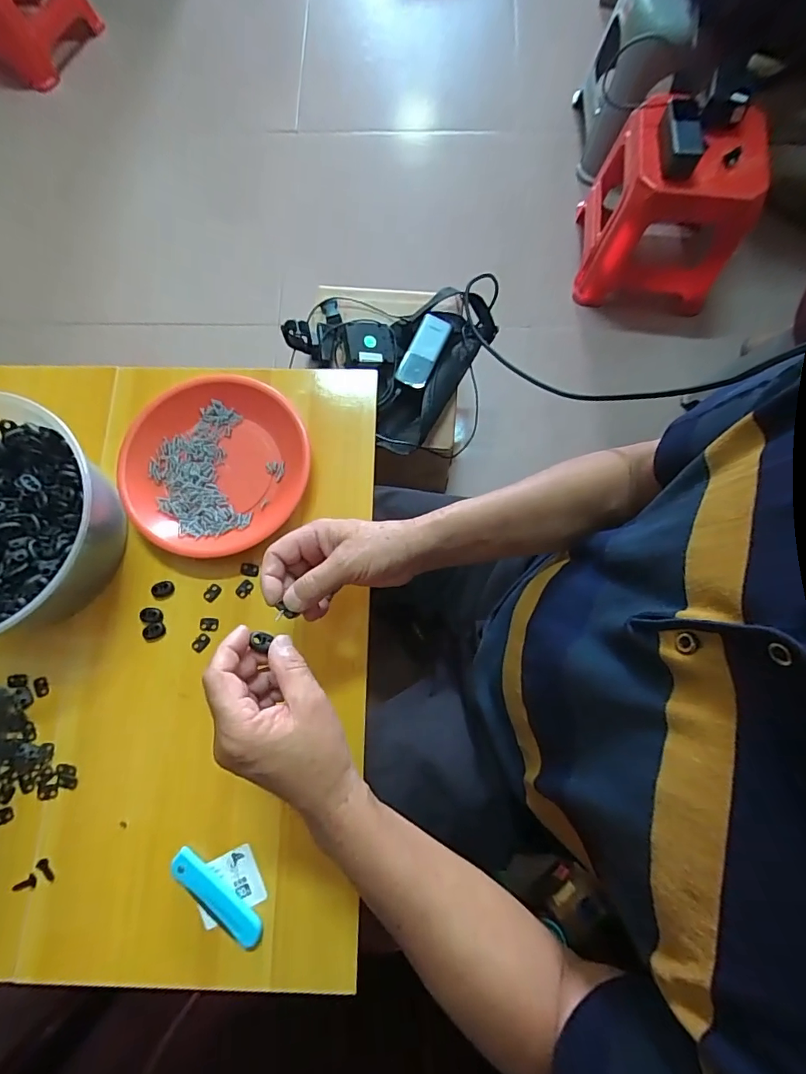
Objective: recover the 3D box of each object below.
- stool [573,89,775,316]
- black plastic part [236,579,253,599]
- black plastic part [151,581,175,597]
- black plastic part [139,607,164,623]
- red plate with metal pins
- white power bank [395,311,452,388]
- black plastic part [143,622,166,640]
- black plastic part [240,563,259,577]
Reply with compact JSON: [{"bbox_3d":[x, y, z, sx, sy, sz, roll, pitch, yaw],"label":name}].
[{"bbox_3d":[0.594,-0.740,1.044,0.324,0.310,0.300,12,77,4],"label":"stool"},{"bbox_3d":[-0.162,0.053,0.478,0.013,0.004,0.019,37,79,9],"label":"black plastic part"},{"bbox_3d":[-0.244,0.053,0.476,0.023,0.004,0.016,-13,76,-2],"label":"black plastic part"},{"bbox_3d":[-0.252,0.078,0.470,0.023,0.004,0.015,-4,76,0],"label":"black plastic part"},{"bbox_3d":[-0.195,-0.074,0.495,0.184,0.030,0.184,0,76,1],"label":"red plate with metal pins"},{"bbox_3d":[0.036,-0.316,0.792,0.052,0.014,0.136,24,78,7],"label":"white power bank"},{"bbox_3d":[-0.249,0.094,0.468,0.022,0.004,0.016,-13,76,-2],"label":"black plastic part"},{"bbox_3d":[-0.158,0.034,0.483,0.018,0.005,0.012,8,77,3],"label":"black plastic part"}]

